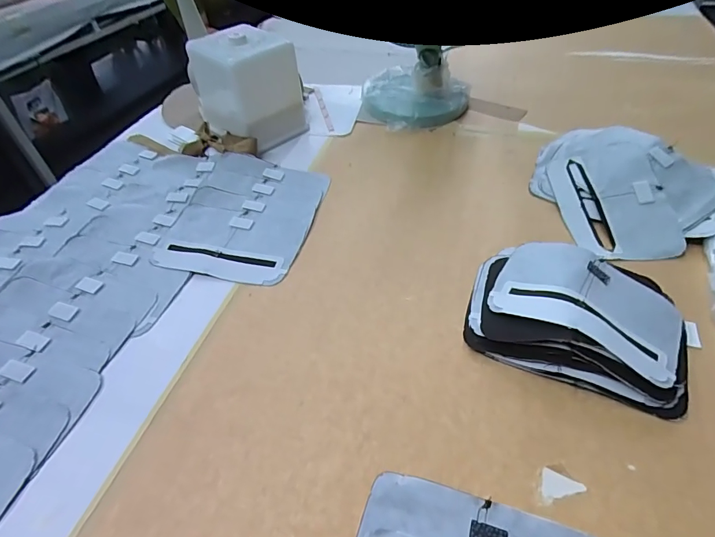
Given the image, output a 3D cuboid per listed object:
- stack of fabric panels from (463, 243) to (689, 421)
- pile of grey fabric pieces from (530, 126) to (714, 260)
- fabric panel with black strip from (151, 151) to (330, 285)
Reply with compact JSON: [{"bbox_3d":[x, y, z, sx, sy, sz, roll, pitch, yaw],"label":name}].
[{"bbox_3d":[0.239,0.044,0.446,0.214,0.053,0.160,16,48,18],"label":"stack of fabric panels"},{"bbox_3d":[0.373,-0.122,0.584,0.247,0.066,0.227,27,53,27],"label":"pile of grey fabric pieces"},{"bbox_3d":[-0.167,-0.086,0.612,0.204,0.027,0.248,8,46,11],"label":"fabric panel with black strip"}]

